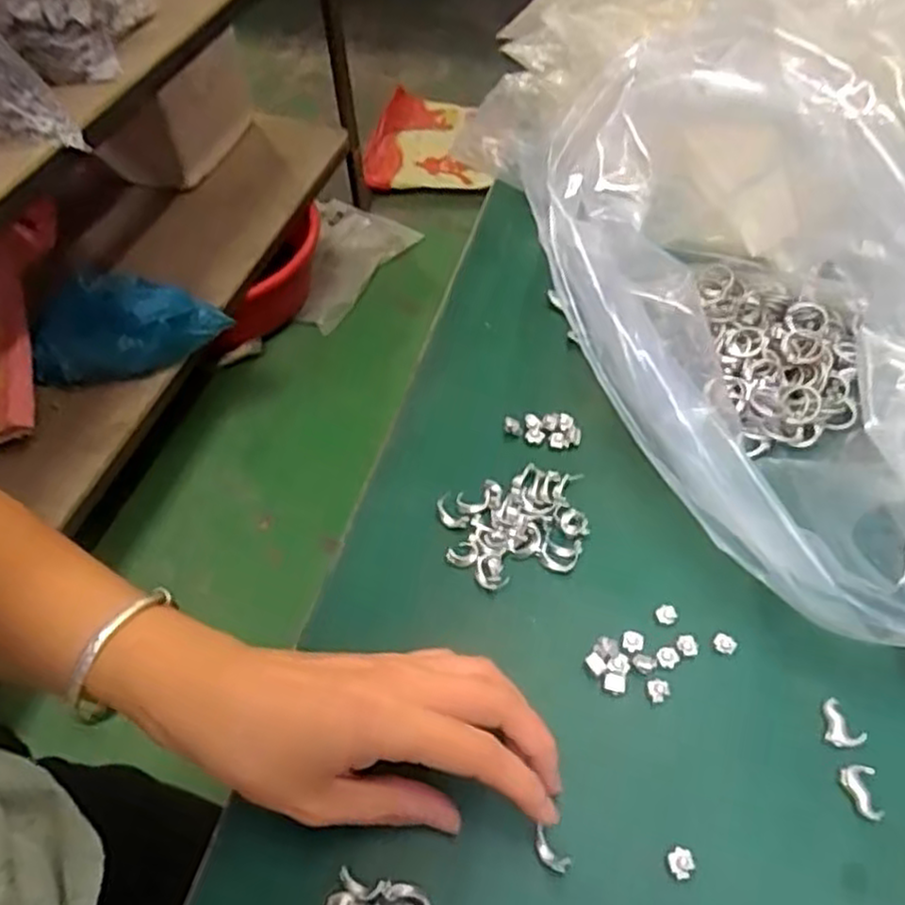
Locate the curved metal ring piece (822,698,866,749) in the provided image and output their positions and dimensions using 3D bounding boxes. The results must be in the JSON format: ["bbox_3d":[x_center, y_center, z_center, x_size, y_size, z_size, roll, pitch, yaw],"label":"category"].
[{"bbox_3d":[0.161,0.114,0.311,0.014,0.007,0.020,-18,54,-12],"label":"curved metal ring piece"}]

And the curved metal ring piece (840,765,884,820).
[{"bbox_3d":[0.163,0.134,0.294,0.013,0.004,0.019,4,53,5],"label":"curved metal ring piece"}]

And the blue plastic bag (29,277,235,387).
[{"bbox_3d":[-0.496,-0.187,1.122,0.292,0.111,0.104,-6,53,-2],"label":"blue plastic bag"}]

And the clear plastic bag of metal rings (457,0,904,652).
[{"bbox_3d":[0.164,-0.065,0.325,0.213,0.177,0.224,-34,59,-21],"label":"clear plastic bag of metal rings"}]

